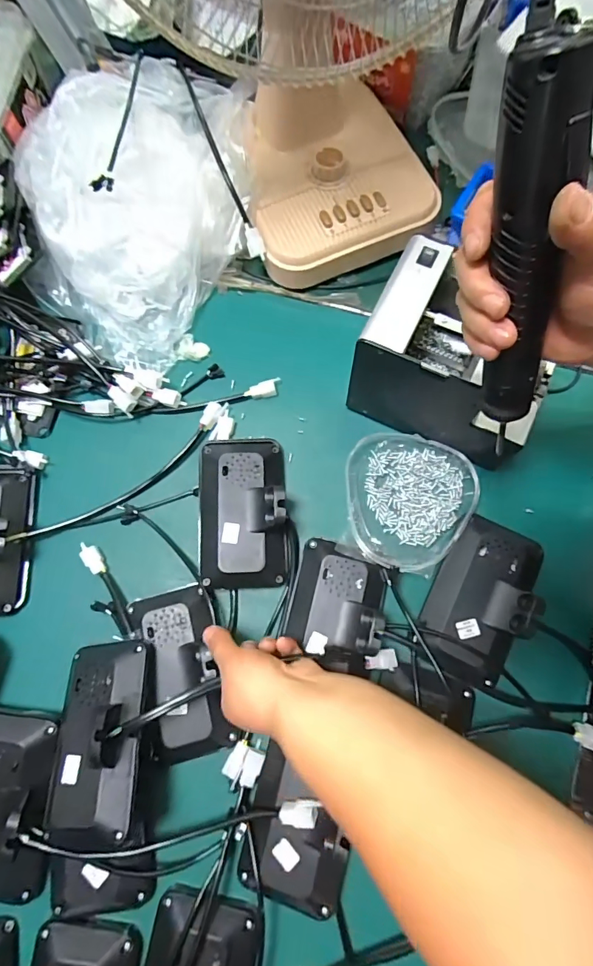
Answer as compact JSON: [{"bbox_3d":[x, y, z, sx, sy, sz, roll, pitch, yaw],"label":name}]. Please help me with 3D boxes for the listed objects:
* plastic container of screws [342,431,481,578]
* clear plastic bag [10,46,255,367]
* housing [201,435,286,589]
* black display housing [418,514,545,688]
[{"bbox_3d":[0.116,0.019,0.476,0.134,0.029,0.145,-1,76,2],"label":"plastic container of screws"},{"bbox_3d":[-0.196,-0.349,0.528,0.279,0.133,0.355,30,79,9],"label":"clear plastic bag"},{"bbox_3d":[-0.056,0.026,0.466,0.097,0.048,0.168,-2,76,2],"label":"housing"},{"bbox_3d":[0.186,0.113,0.432,0.093,0.041,0.157,25,78,8],"label":"black display housing"}]

